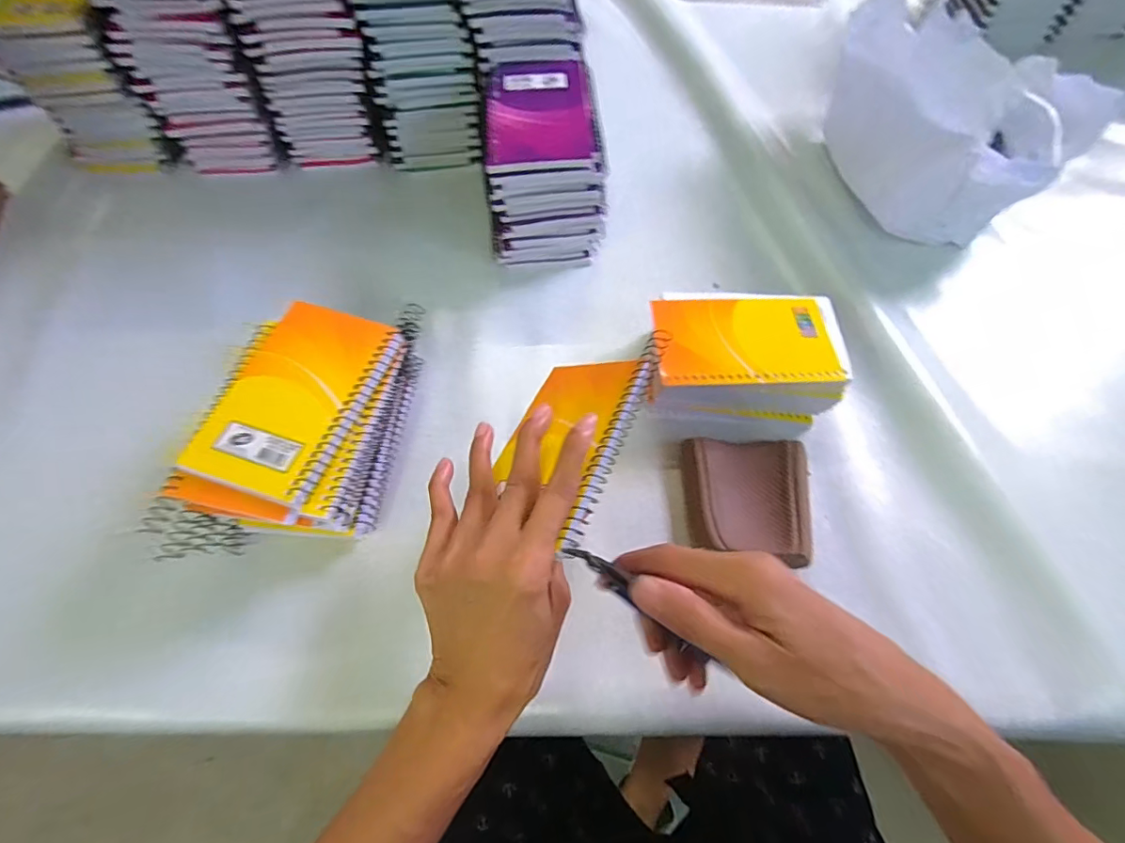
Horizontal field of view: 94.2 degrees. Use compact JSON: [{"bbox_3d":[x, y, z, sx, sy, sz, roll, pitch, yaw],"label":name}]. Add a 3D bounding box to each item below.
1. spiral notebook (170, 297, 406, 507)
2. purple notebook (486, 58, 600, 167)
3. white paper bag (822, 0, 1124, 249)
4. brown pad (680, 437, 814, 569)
[{"bbox_3d":[-0.168,-0.017,0.332,0.084,0.008,0.131,17,63,9],"label":"spiral notebook"},{"bbox_3d":[-0.017,-0.262,0.433,0.088,0.013,0.140,-3,62,-1],"label":"purple notebook"},{"bbox_3d":[0.388,-0.282,0.478,0.209,0.138,0.213,-6,62,-2],"label":"white paper bag"},{"bbox_3d":[0.132,0.056,0.372,0.088,0.022,0.087,2,62,2],"label":"brown pad"}]

